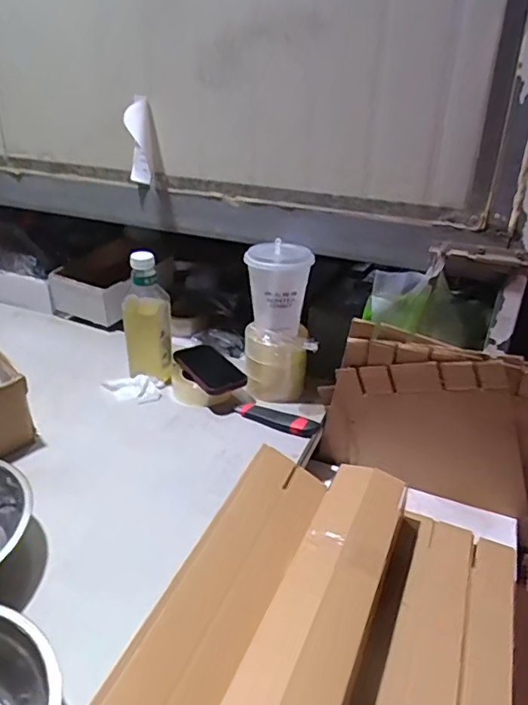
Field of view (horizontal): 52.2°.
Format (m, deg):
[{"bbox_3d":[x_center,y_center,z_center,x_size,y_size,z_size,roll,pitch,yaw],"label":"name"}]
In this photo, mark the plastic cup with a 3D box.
[{"bbox_3d":[0.027,-0.111,0.927,0.100,0.135,0.095,16,31,25],"label":"plastic cup"}]

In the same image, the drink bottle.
[{"bbox_3d":[-0.212,-0.058,0.987,0.084,0.235,0.064,-6,29,-14],"label":"drink bottle"}]

